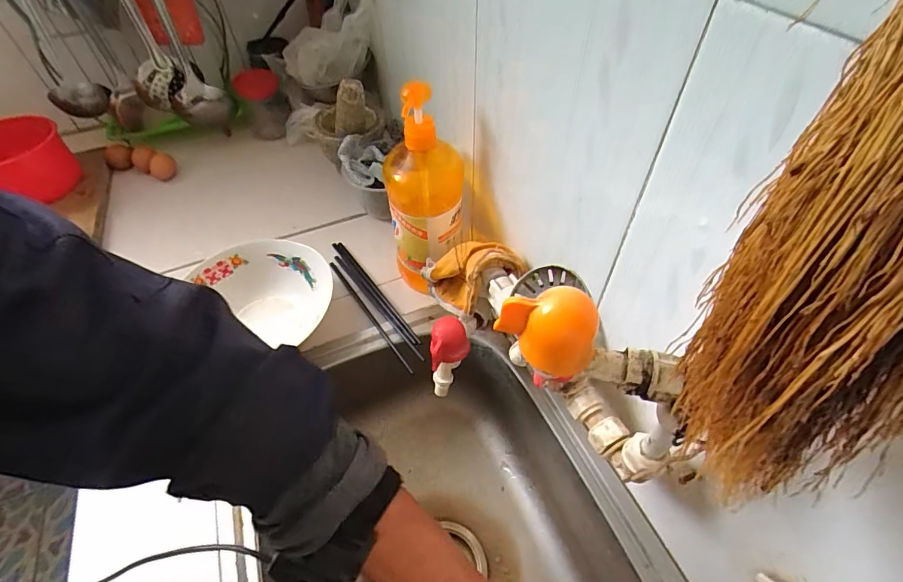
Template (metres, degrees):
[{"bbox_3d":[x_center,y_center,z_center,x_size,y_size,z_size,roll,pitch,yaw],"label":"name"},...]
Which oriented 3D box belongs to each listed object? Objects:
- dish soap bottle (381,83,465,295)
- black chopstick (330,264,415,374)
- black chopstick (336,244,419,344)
[{"bbox_3d":[-0.033,-0.112,0.530,0.095,0.257,0.093,-2,50,0],"label":"dish soap bottle"},{"bbox_3d":[-0.112,0.031,0.588,0.007,0.009,0.227,-29,56,-21],"label":"black chopstick"},{"bbox_3d":[-0.105,-0.004,0.609,0.010,0.010,0.229,-30,56,-21],"label":"black chopstick"}]

